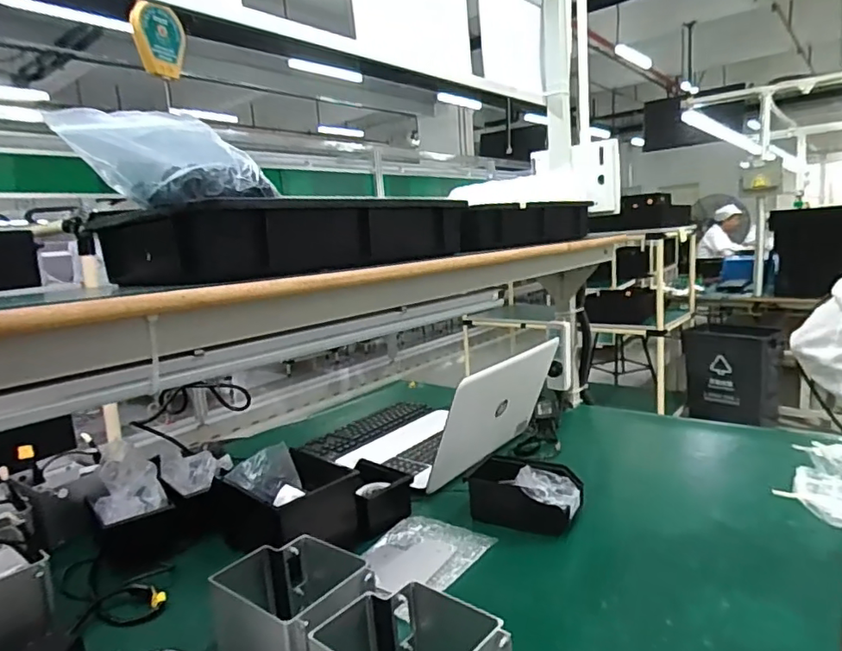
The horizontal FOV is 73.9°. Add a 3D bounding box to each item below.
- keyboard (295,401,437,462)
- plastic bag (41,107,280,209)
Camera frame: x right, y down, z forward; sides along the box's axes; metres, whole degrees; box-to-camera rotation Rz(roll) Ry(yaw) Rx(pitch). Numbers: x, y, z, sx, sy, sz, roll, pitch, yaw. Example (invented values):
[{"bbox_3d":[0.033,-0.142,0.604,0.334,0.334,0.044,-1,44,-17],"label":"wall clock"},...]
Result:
[{"bbox_3d":[-0.118,0.246,1.351,0.118,0.032,0.402,2,12,37],"label":"keyboard"},{"bbox_3d":[-0.244,-0.155,0.526,0.166,0.084,0.108,-5,9,3],"label":"plastic bag"}]

